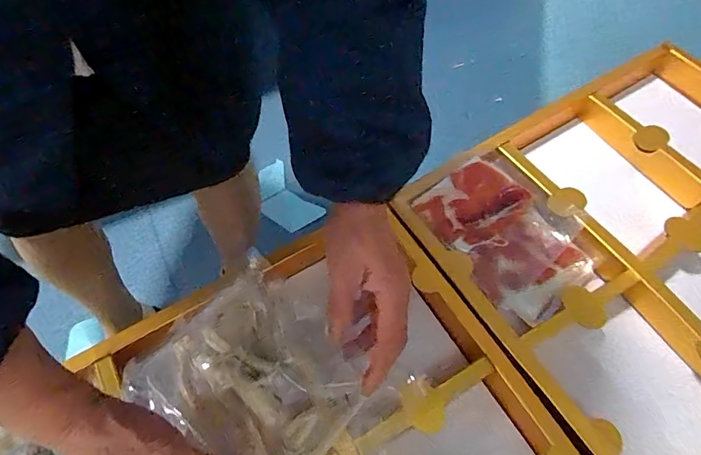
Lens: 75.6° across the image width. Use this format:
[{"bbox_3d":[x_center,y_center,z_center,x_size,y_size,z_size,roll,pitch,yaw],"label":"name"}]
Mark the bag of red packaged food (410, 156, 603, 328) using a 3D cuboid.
[{"bbox_3d":[0.164,0.012,0.479,0.125,0.039,0.178,-35,66,-19],"label":"bag of red packaged food"}]

